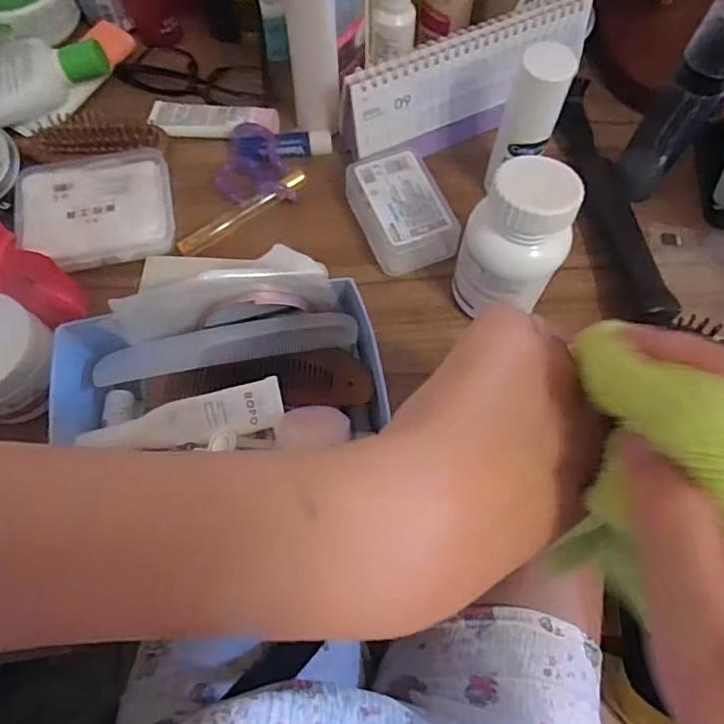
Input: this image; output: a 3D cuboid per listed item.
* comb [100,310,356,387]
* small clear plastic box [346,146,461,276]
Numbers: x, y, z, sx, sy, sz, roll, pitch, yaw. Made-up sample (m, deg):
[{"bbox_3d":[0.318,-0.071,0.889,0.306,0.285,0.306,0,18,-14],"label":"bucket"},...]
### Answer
[{"bbox_3d":[-0.083,-0.011,0.352,0.159,0.010,0.026,-10,68,-4],"label":"comb"},{"bbox_3d":[0.029,-0.117,0.432,0.060,0.032,0.087,-23,69,-9],"label":"small clear plastic box"}]

